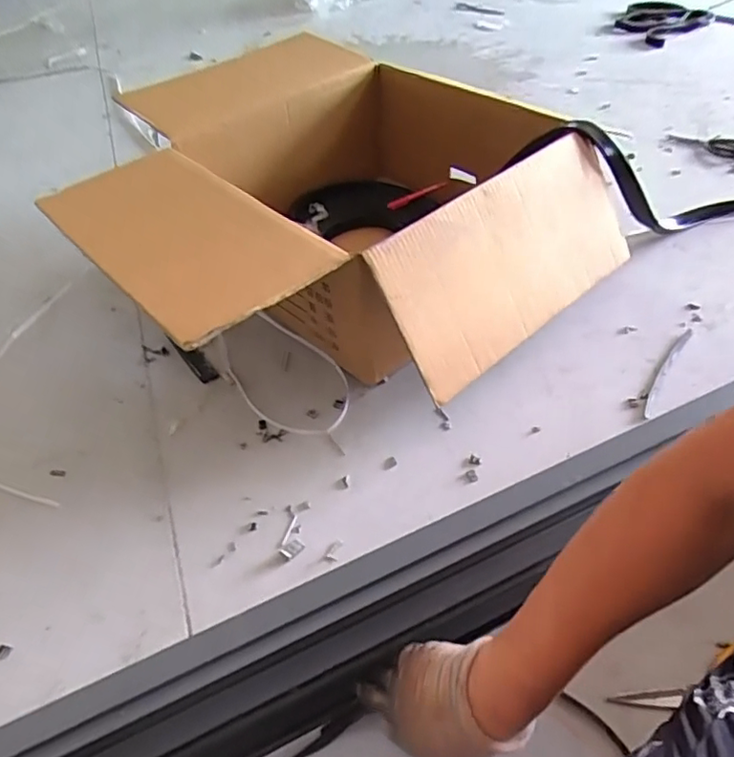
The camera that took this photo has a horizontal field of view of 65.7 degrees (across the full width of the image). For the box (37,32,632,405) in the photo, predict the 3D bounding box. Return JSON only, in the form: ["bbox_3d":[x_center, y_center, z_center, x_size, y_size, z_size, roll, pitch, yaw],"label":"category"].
[{"bbox_3d":[-0.084,-0.279,0.979,0.721,0.333,0.762,-37,55,-23],"label":"box"}]

